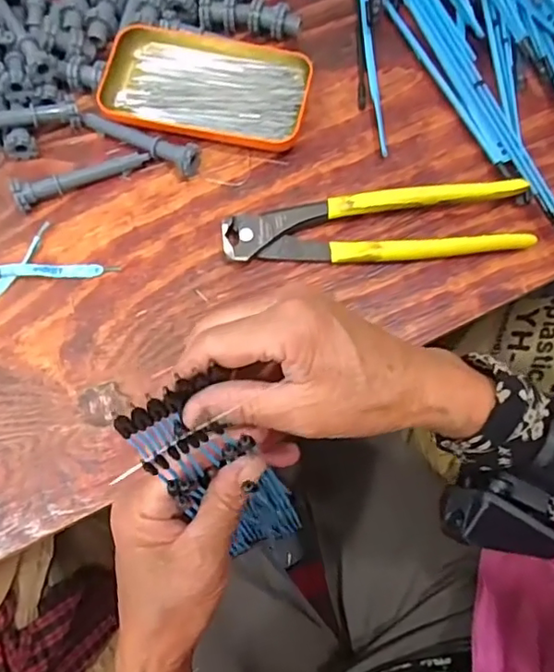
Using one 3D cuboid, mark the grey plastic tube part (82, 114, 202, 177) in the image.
[{"bbox_3d":[-0.096,-0.135,0.398,0.088,0.017,0.019,23,76,7],"label":"grey plastic tube part"}]

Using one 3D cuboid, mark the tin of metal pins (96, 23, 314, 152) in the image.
[{"bbox_3d":[-0.050,-0.180,0.411,0.145,0.020,0.079,11,75,3],"label":"tin of metal pins"}]

